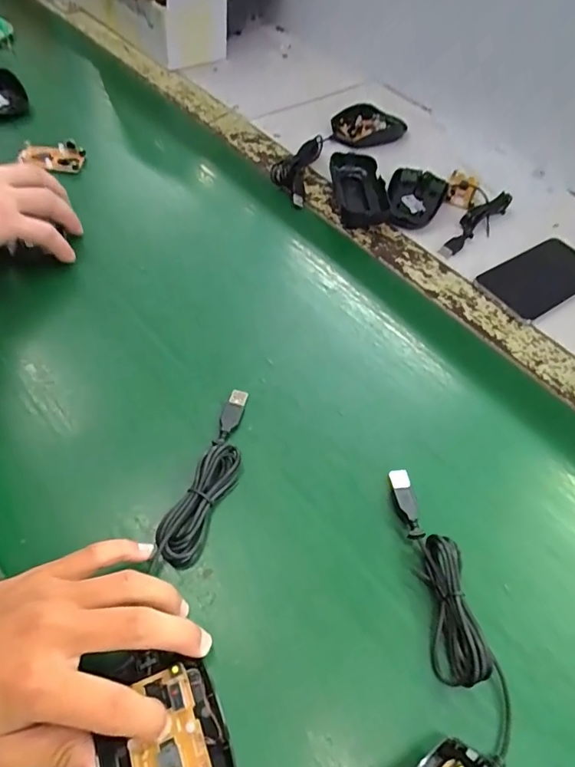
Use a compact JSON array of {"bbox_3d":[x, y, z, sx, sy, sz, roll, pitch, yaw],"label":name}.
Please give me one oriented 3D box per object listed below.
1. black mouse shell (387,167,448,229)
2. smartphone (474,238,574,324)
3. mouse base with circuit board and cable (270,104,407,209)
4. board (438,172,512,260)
[{"bbox_3d":[0.141,-0.206,0.550,0.060,0.019,0.105,21,56,9],"label":"black mouse shell"},{"bbox_3d":[0.255,-0.108,0.494,0.135,0.004,0.070,-29,63,-23],"label":"smartphone"},{"bbox_3d":[0.062,-0.288,0.590,0.071,0.022,0.246,36,60,18],"label":"mouse base with circuit board and cable"},{"bbox_3d":[0.208,-0.186,0.538,0.070,0.014,0.155,17,55,6],"label":"board"}]

